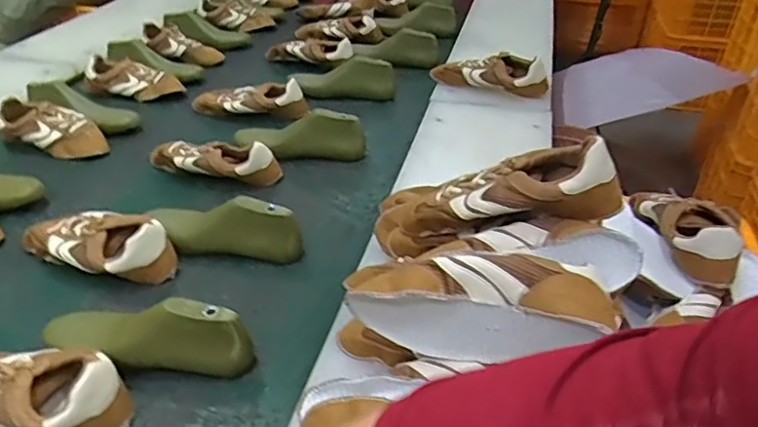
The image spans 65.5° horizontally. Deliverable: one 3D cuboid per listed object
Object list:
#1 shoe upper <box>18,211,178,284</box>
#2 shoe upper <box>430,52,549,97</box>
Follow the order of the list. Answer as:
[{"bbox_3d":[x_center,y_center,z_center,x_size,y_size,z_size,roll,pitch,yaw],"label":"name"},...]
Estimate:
[{"bbox_3d":[-0.392,0.036,0.828,0.217,0.072,0.096,18,39,22],"label":"shoe upper"},{"bbox_3d":[0.229,-0.301,1.257,0.257,0.070,0.077,15,38,18],"label":"shoe upper"}]

